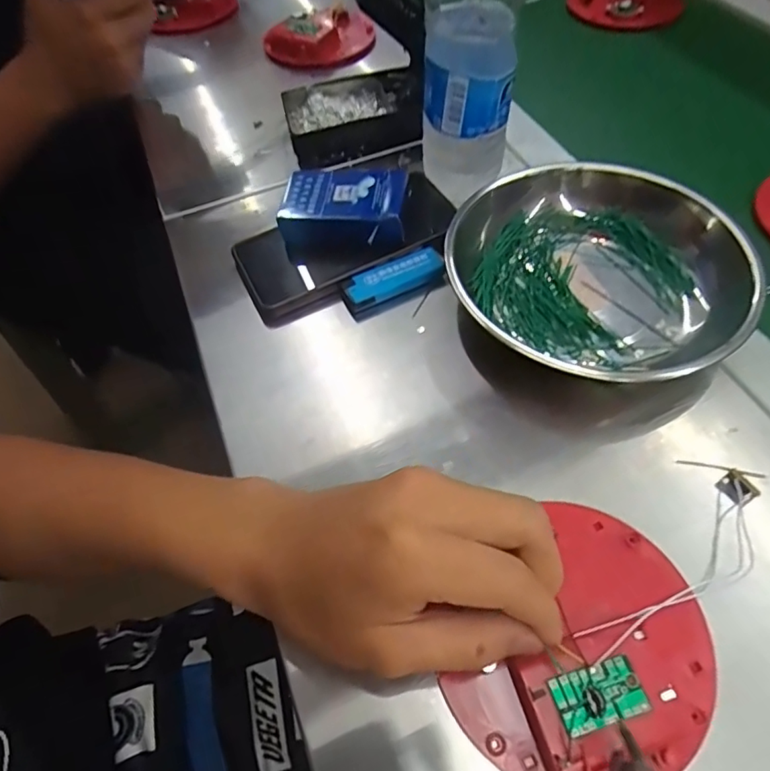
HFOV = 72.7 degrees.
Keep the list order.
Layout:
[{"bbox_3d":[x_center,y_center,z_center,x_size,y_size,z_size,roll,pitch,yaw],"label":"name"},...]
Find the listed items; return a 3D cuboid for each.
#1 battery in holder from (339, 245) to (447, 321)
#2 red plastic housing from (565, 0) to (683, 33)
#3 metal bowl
[{"bbox_3d":[0.006,-0.073,0.373,0.074,0.022,0.030,-20,58,-8],"label":"battery in holder"},{"bbox_3d":[0.261,-0.414,0.572,0.110,0.025,0.085,-2,57,3],"label":"red plastic housing"},{"bbox_3d":[0.131,-0.077,0.334,0.163,0.059,0.177,-2,57,3],"label":"metal bowl"}]

